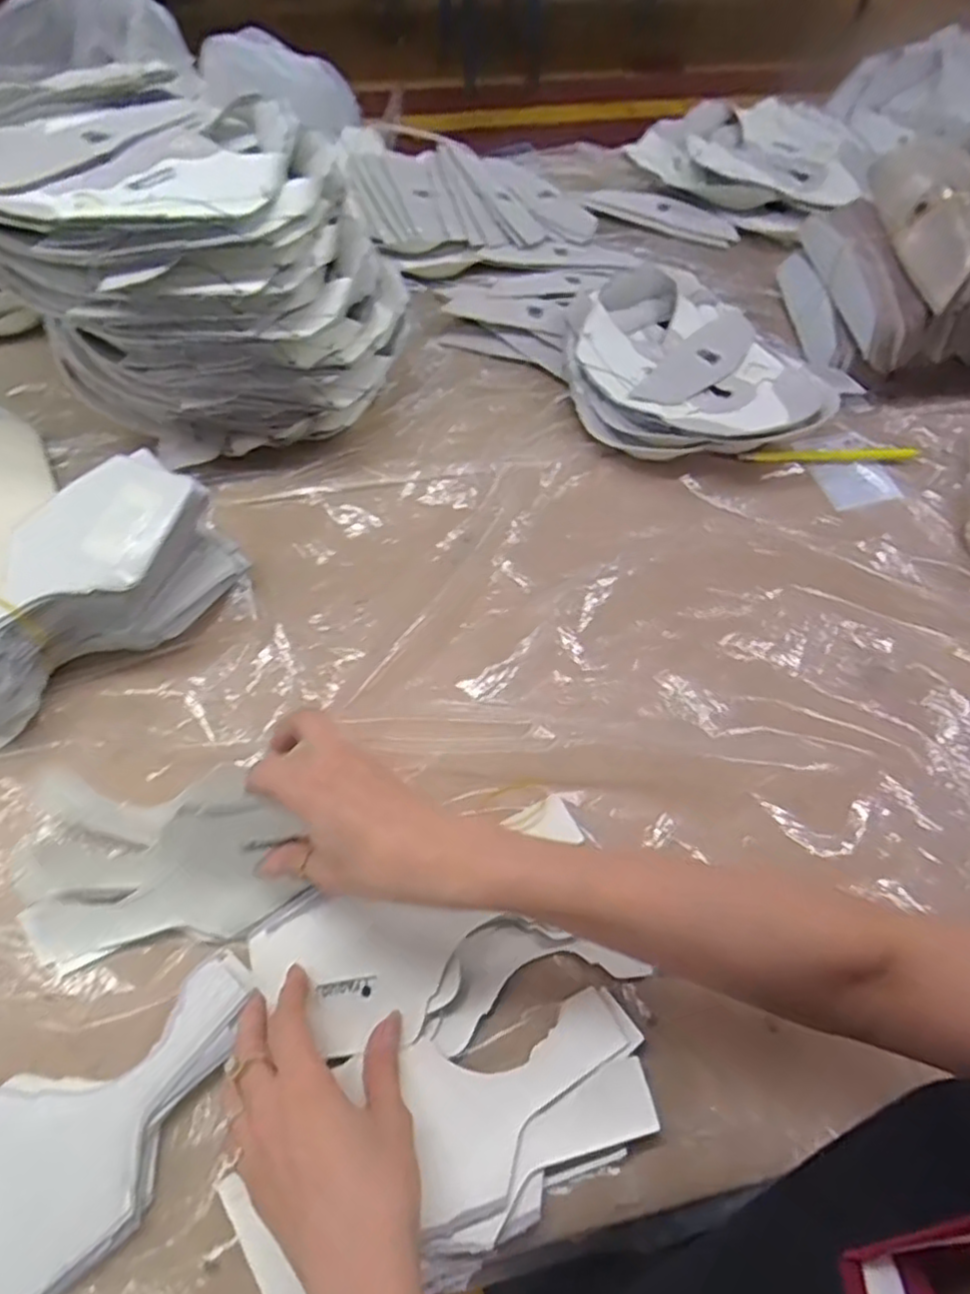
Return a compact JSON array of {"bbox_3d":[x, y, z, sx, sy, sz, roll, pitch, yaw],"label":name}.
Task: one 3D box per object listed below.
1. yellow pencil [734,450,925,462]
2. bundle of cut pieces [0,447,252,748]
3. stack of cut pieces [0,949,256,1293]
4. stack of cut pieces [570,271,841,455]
[{"bbox_3d":[0.323,-0.179,0.660,0.165,0.009,0.014,1,61,-3],"label":"yellow pencil"},{"bbox_3d":[-0.281,-0.036,0.486,0.085,0.096,0.207,41,66,18],"label":"bundle of cut pieces"},{"bbox_3d":[-0.215,0.262,0.366,0.210,0.020,0.101,-29,66,-18],"label":"stack of cut pieces"},{"bbox_3d":[0.199,-0.271,0.675,0.224,0.052,0.237,5,61,-1],"label":"stack of cut pieces"}]

